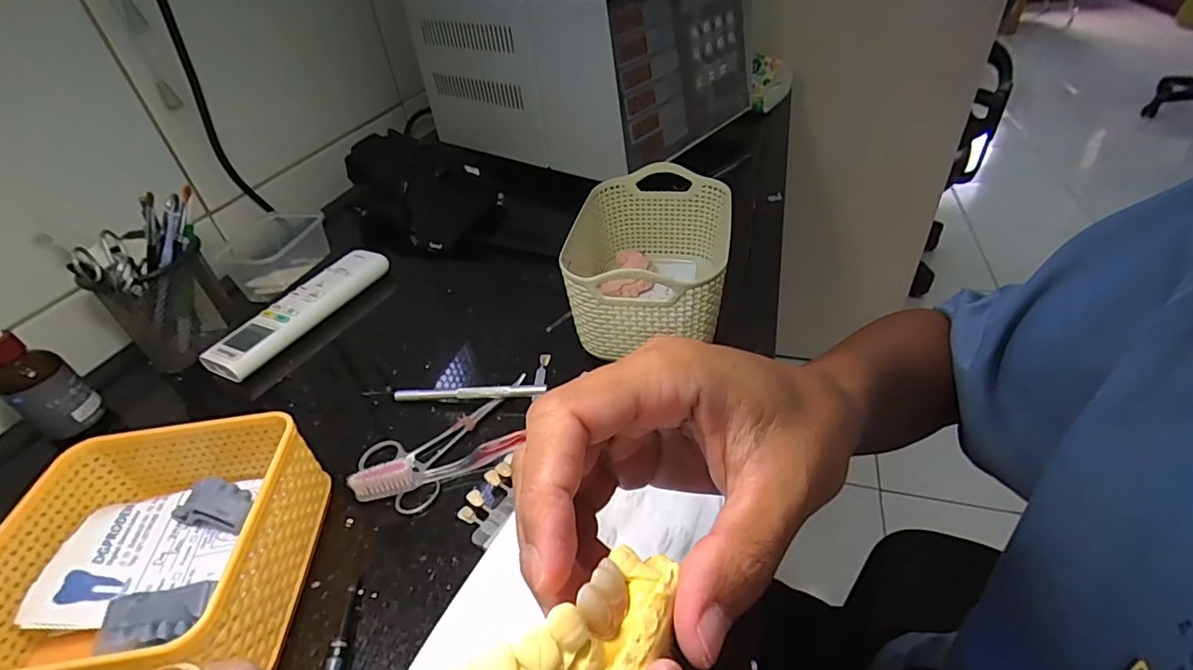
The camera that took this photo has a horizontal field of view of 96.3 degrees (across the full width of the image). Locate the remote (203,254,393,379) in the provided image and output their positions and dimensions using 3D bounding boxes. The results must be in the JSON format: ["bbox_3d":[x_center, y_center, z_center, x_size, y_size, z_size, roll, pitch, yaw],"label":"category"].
[{"bbox_3d":[-0.262,-0.028,0.483,0.044,0.018,0.174,19,42,21],"label":"remote"}]

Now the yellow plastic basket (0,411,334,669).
[{"bbox_3d":[-0.230,0.110,0.278,0.139,0.055,0.128,-1,38,-3],"label":"yellow plastic basket"}]

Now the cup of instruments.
[{"bbox_3d":[-0.372,-0.041,0.461,0.079,0.136,0.087,29,51,35],"label":"cup of instruments"}]

